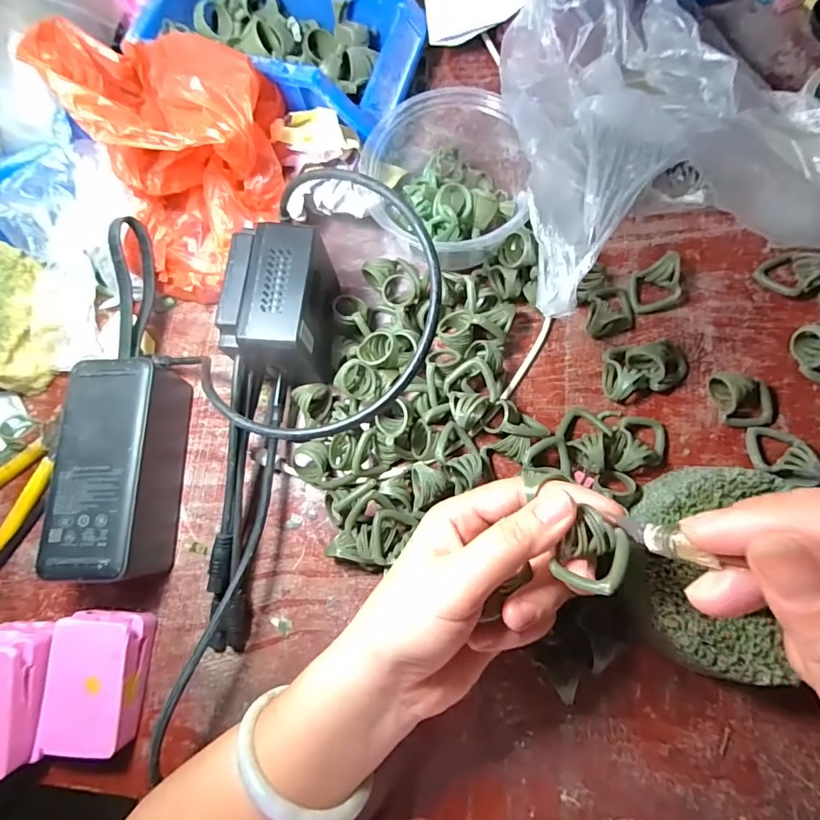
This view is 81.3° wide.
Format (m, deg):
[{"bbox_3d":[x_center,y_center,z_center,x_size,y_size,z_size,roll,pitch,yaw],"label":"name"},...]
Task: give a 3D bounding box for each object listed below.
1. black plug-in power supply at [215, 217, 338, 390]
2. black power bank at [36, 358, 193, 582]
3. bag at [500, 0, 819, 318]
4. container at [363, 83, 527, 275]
[{"bbox_3d":[-0.074,-0.060,0.306,0.055,0.083,0.080,3,76,6],"label":"black plug-in power supply"},{"bbox_3d":[-0.178,0.035,0.293,0.055,0.043,0.128,0,76,5],"label":"black power bank"},{"bbox_3d":[0.168,-0.170,0.271,0.238,0.111,0.215,-11,75,2],"label":"bag"},{"bbox_3d":[0.023,-0.157,0.316,0.118,0.057,0.110,-1,76,5],"label":"container"}]

